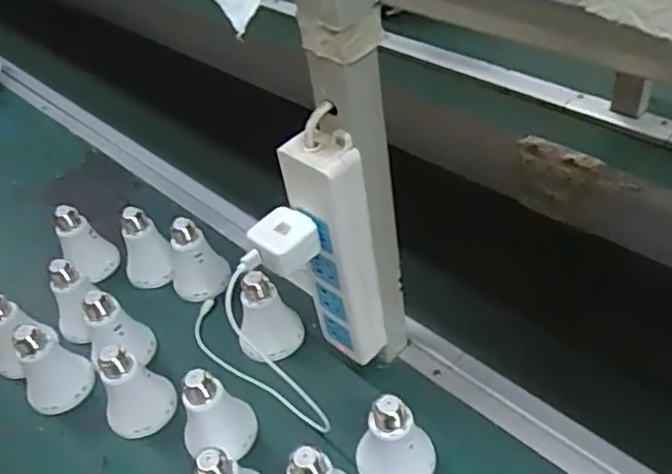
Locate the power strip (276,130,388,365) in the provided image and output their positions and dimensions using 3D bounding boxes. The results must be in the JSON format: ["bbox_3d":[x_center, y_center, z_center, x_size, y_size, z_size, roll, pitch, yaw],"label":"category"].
[{"bbox_3d":[0.002,0.017,0.520,0.036,0.217,0.060,-36,49,-24],"label":"power strip"}]

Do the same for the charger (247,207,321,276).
[{"bbox_3d":[-0.039,0.003,0.477,0.044,0.027,0.041,28,56,34],"label":"charger"}]

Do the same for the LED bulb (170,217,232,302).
[{"bbox_3d":[-0.153,0.023,0.700,0.058,0.089,0.063,-25,45,-14],"label":"LED bulb"}]

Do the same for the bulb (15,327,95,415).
[{"bbox_3d":[-0.280,0.120,0.627,0.061,0.088,0.060,-6,44,6],"label":"bulb"}]

